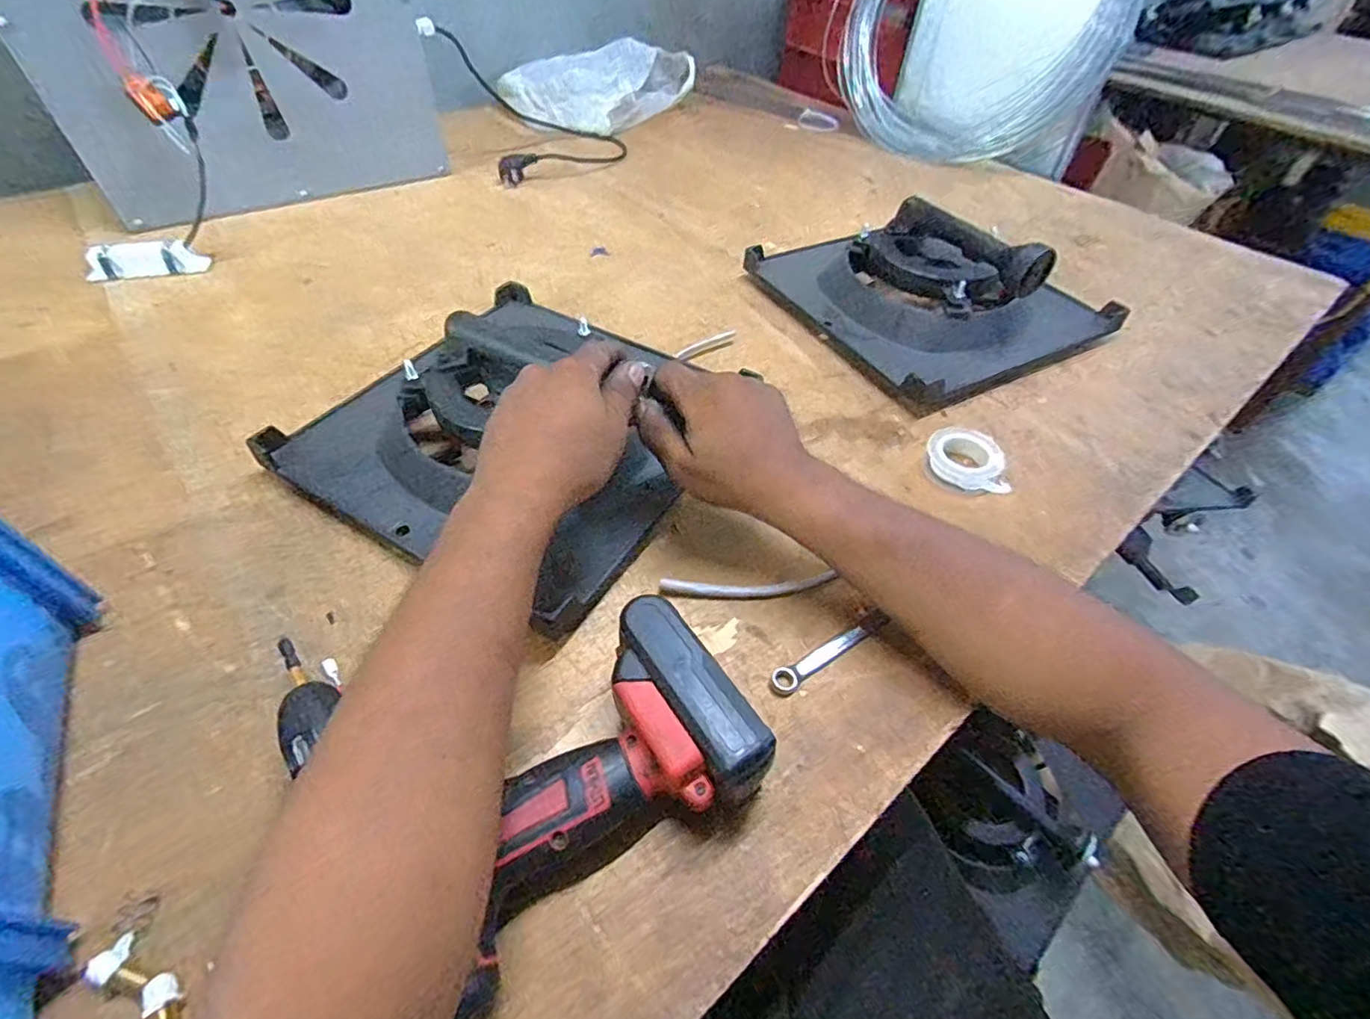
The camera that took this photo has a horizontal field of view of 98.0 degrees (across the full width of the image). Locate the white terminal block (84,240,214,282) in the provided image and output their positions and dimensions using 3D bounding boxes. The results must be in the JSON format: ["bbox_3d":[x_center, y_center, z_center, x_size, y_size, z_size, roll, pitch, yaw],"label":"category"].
[{"bbox_3d":[-0.596,-0.277,0.660,0.109,0.028,0.031,-11,50,-13],"label":"white terminal block"}]

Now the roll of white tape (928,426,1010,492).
[{"bbox_3d":[0.235,-0.045,0.500,0.062,0.020,0.064,2,49,-2],"label":"roll of white tape"}]

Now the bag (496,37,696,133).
[{"bbox_3d":[-0.158,-0.774,1.086,0.255,0.082,0.286,25,52,18],"label":"bag"}]

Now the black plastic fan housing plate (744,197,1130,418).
[{"bbox_3d":[0.269,-0.264,0.643,0.294,0.094,0.292,-22,53,-21],"label":"black plastic fan housing plate"}]

